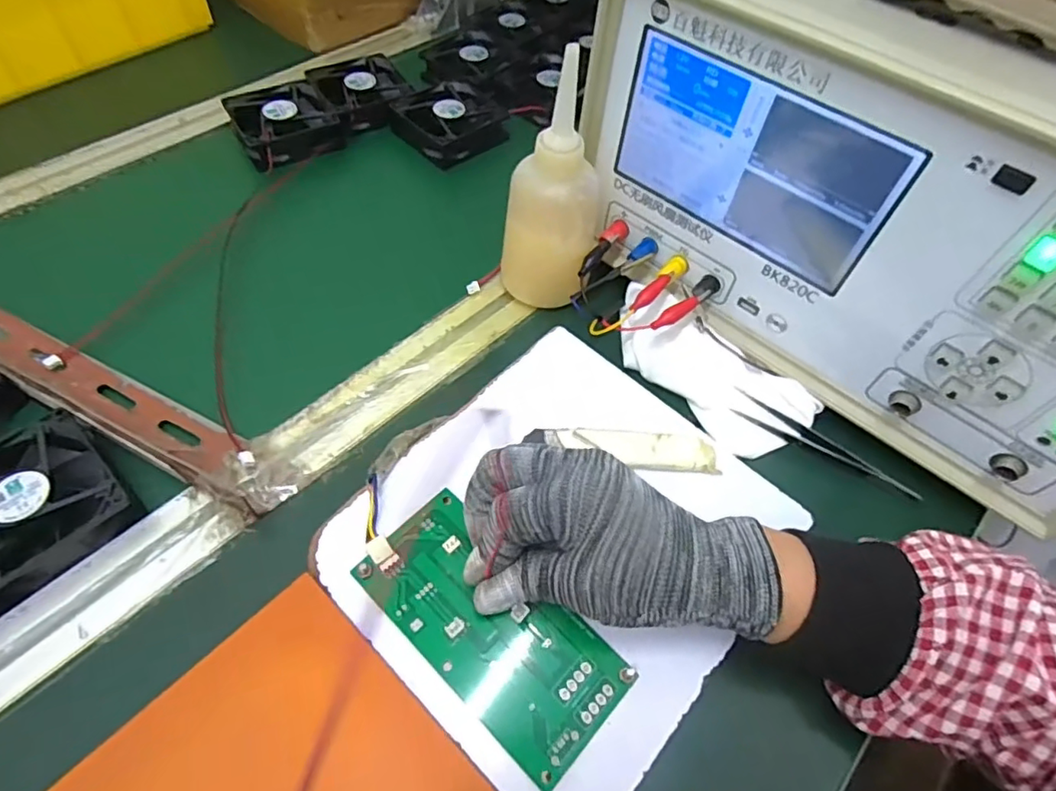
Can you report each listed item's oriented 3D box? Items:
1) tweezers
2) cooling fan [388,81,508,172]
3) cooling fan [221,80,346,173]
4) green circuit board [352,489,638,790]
[{"bbox_3d":[0.180,0.033,0.355,0.117,0.008,0.018,29,61,22],"label":"tweezers"},{"bbox_3d":[-0.072,-0.249,0.531,0.084,0.031,0.080,-36,60,-21],"label":"cooling fan"},{"bbox_3d":[-0.212,-0.238,0.510,0.082,0.027,0.090,-28,58,-16],"label":"cooling fan"},{"bbox_3d":[-0.019,0.111,0.282,0.130,0.009,0.063,38,59,18],"label":"green circuit board"}]

